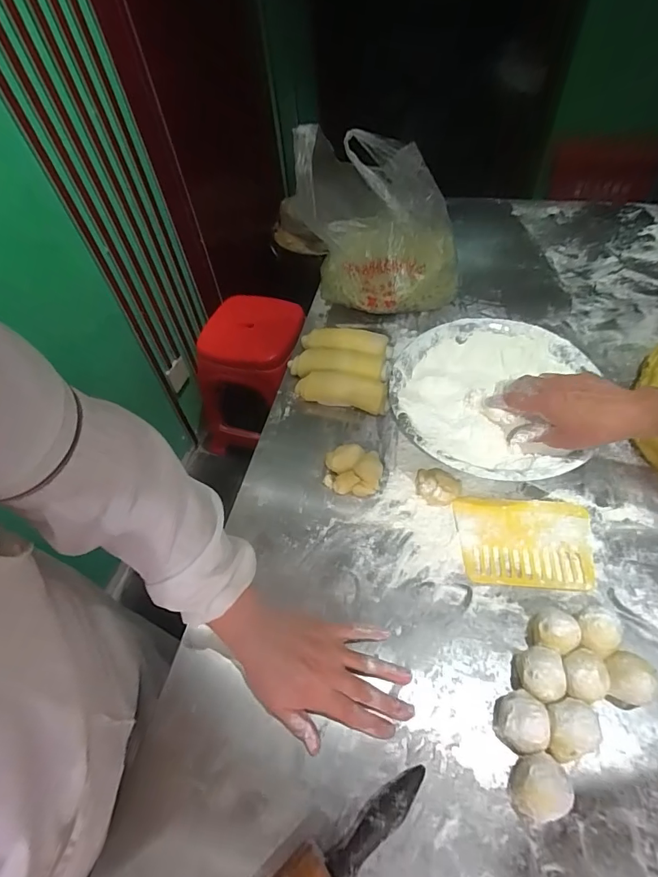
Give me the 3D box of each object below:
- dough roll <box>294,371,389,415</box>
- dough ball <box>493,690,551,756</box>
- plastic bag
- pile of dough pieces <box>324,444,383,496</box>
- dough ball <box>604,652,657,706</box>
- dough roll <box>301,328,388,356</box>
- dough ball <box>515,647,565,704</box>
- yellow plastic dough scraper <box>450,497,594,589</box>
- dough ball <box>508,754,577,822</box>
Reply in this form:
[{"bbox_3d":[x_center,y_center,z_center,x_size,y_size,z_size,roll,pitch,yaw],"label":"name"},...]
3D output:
[{"bbox_3d":[0.021,-0.079,0.703,0.153,0.028,0.049,13,57,14],"label":"dough roll"},{"bbox_3d":[0.188,0.277,0.427,0.042,0.050,0.051,-8,55,-1],"label":"dough ball"},{"bbox_3d":[0.085,-0.372,0.757,0.265,0.240,0.204,1,55,5],"label":"plastic bag"},{"bbox_3d":[0.033,0.044,0.615,0.078,0.032,0.062,11,57,12],"label":"pile of dough pieces"},{"bbox_3d":[0.297,0.243,0.439,0.042,0.051,0.047,-12,55,-4],"label":"dough ball"},{"bbox_3d":[0.024,-0.161,0.752,0.147,0.045,0.041,5,55,8],"label":"dough roll"},{"bbox_3d":[0.214,0.240,0.447,0.038,0.052,0.048,1,55,5],"label":"dough ball"},{"bbox_3d":[0.246,0.131,0.550,0.162,0.006,0.112,2,55,6],"label":"yellow plastic dough scraper"},{"bbox_3d":[0.191,0.317,0.397,0.045,0.053,0.046,-2,55,3],"label":"dough ball"}]

